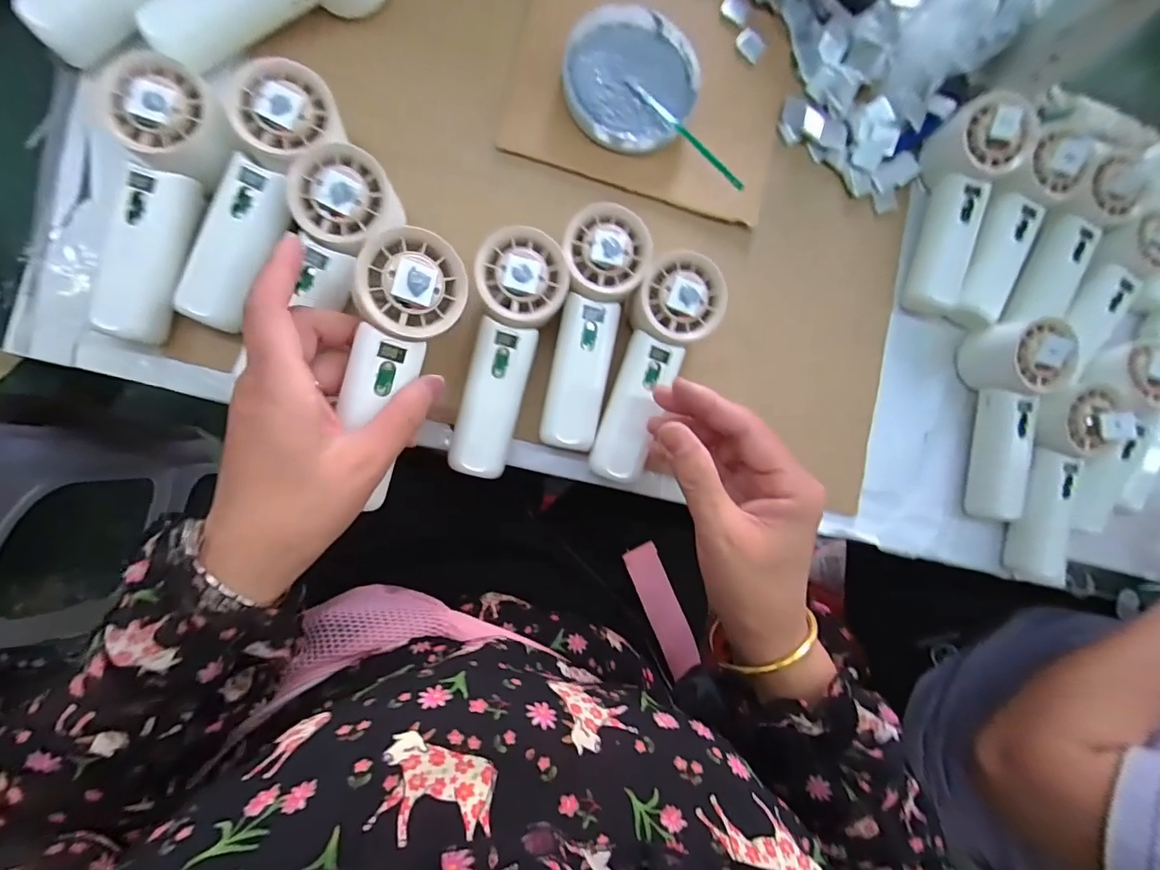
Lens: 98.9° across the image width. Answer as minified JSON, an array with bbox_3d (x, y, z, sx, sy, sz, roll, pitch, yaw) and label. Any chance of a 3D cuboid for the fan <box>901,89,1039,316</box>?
[{"bbox_3d":[0.302,-0.177,0.398,0.052,0.051,0.162,11,98,-8],"label":"fan"}]

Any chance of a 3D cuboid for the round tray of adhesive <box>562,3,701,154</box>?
[{"bbox_3d":[0.037,-0.263,0.370,0.100,0.016,0.100,1,85,-9],"label":"round tray of adhesive"}]

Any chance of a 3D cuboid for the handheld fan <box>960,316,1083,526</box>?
[{"bbox_3d":[0.345,-0.011,0.399,0.048,0.056,0.154,-1,98,-9],"label":"handheld fan"}]

